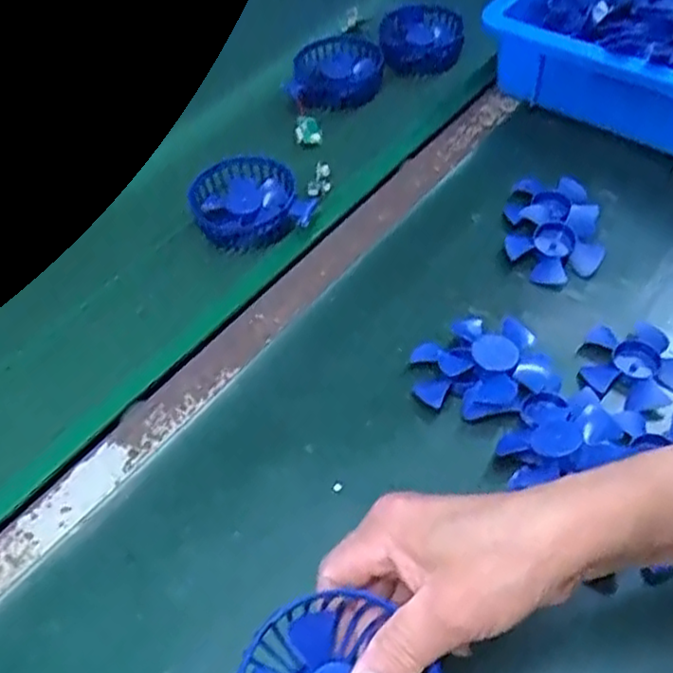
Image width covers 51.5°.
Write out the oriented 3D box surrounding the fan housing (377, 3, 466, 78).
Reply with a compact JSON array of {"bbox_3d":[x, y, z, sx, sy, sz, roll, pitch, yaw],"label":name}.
[{"bbox_3d":[0.088,-0.308,0.728,0.083,0.033,0.102,6,53,8],"label":"fan housing"}]

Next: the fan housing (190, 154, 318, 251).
[{"bbox_3d":[-0.074,-0.119,0.596,0.097,0.023,0.097,-10,53,-4],"label":"fan housing"}]

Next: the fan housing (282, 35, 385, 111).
[{"bbox_3d":[-0.001,-0.267,0.700,0.092,0.018,0.085,5,78,-3],"label":"fan housing"}]

